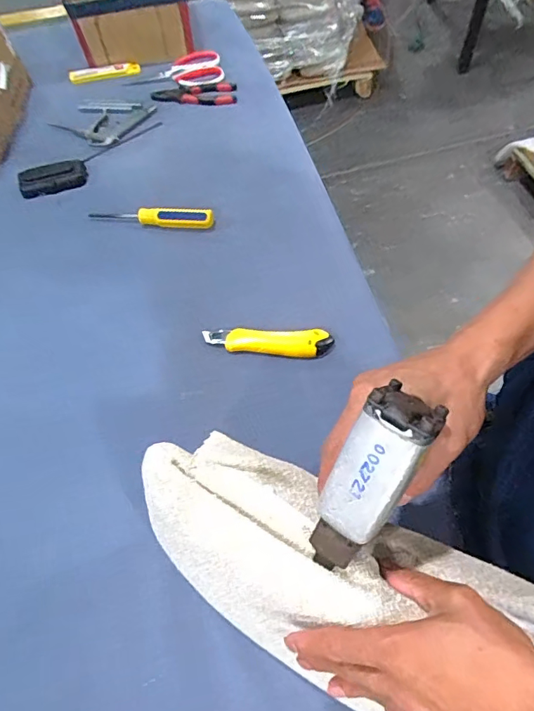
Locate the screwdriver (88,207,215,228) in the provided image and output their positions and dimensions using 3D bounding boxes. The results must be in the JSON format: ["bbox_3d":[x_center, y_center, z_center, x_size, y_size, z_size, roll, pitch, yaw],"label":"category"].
[{"bbox_3d":[-0.179,-0.216,0.730,0.194,0.031,0.023,7,61,8],"label":"screwdriver"}]

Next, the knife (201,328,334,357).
[{"bbox_3d":[0.001,-0.019,0.619,0.166,0.015,0.035,0,60,4],"label":"knife"}]

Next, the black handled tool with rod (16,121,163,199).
[{"bbox_3d":[-0.294,-0.329,0.808,0.255,0.023,0.060,-25,62,-10],"label":"black handled tool with rod"}]

